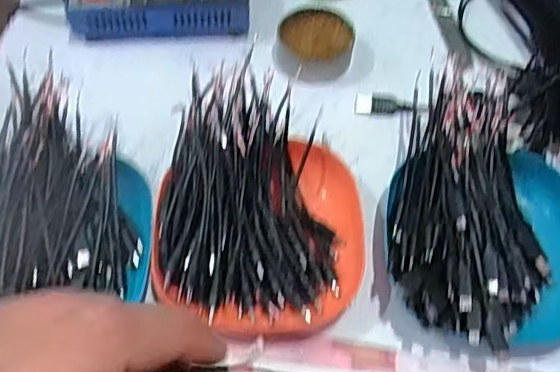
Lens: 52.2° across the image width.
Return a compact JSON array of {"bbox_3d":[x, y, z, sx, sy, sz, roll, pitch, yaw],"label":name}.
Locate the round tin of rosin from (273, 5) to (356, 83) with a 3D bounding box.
[{"bbox_3d":[0.029,-0.116,0.482,0.063,0.026,0.072,10,63,3],"label":"round tin of rosin"}]

